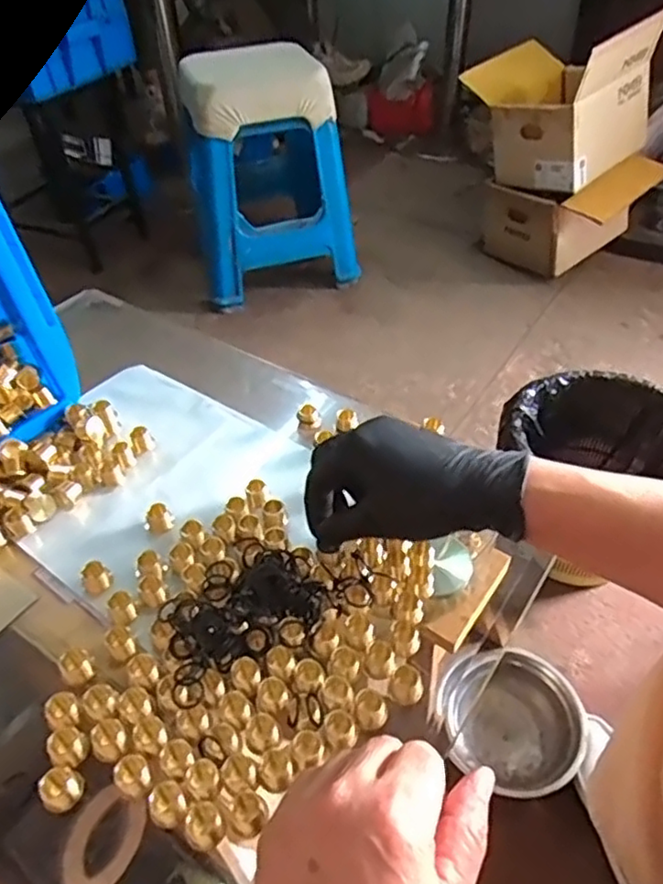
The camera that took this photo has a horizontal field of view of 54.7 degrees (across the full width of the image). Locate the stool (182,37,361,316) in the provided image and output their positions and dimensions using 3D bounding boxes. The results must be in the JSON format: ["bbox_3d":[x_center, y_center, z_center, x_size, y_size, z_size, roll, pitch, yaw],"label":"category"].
[{"bbox_3d":[-0.156,-0.689,1.568,0.361,0.487,0.473,-8,44,-6],"label":"stool"}]

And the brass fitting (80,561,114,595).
[{"bbox_3d":[-0.167,0.096,0.455,0.020,0.017,0.015,-27,49,-24],"label":"brass fitting"}]

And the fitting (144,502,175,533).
[{"bbox_3d":[-0.132,0.059,0.489,0.019,0.019,0.018,-4,44,-1],"label":"fitting"}]

